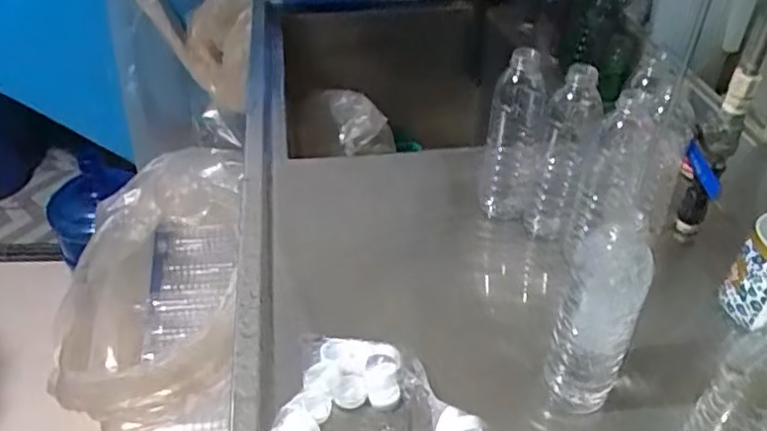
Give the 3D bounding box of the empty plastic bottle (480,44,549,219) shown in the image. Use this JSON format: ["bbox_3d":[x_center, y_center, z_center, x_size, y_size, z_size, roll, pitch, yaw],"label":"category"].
[{"bbox_3d":[0.155,-0.086,0.760,0.065,0.205,0.054,12,40,12],"label":"empty plastic bottle"}]

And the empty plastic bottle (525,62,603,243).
[{"bbox_3d":[0.204,-0.064,0.720,0.056,0.207,0.062,15,41,16],"label":"empty plastic bottle"}]

